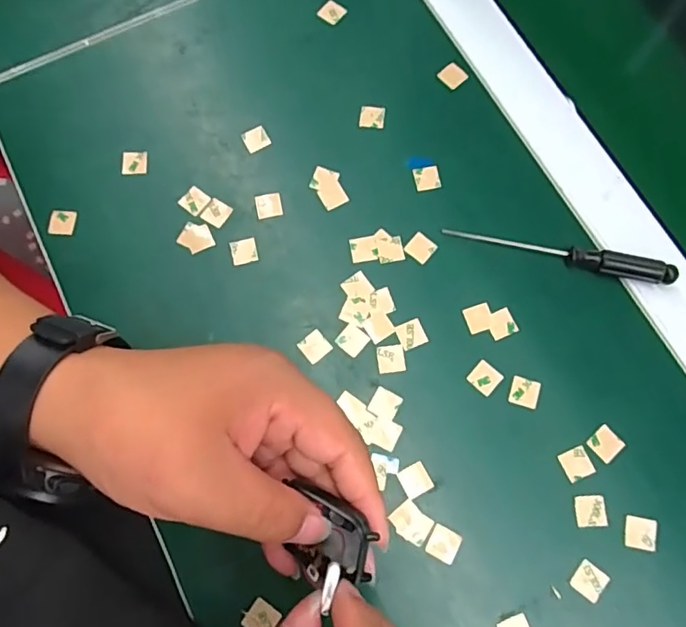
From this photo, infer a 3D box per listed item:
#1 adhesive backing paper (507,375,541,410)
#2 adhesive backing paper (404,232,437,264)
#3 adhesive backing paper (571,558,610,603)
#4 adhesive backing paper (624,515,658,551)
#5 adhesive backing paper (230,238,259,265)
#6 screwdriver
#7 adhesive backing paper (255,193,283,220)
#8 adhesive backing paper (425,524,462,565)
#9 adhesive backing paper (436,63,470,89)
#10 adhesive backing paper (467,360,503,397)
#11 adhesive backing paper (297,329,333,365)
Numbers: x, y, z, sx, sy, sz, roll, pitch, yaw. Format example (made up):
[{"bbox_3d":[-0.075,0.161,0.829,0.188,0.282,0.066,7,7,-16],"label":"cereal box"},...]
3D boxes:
[{"bbox_3d":[0.102,0.044,0.301,0.016,0.004,0.016,16,78,5],"label":"adhesive backing paper"},{"bbox_3d":[0.047,-0.040,0.323,0.015,0.004,0.015,36,78,10],"label":"adhesive backing paper"},{"bbox_3d":[0.127,0.138,0.275,0.015,0.004,0.016,37,75,9],"label":"adhesive backing paper"},{"bbox_3d":[0.157,0.115,0.280,0.016,0.004,0.016,9,75,5],"label":"adhesive backing paper"},{"bbox_3d":[-0.060,-0.037,0.324,0.015,0.004,0.015,-12,84,-2],"label":"adhesive backing paper"},{"bbox_3d":[0.126,-0.036,0.314,0.130,0.012,0.013,13,75,4],"label":"screwdriver"},{"bbox_3d":[-0.046,-0.067,0.331,0.015,0.004,0.015,-12,75,-3],"label":"adhesive backing paper"},{"bbox_3d":[0.053,0.121,0.280,0.016,0.004,0.016,28,81,11],"label":"adhesive backing paper"},{"bbox_3d":[0.073,-0.158,0.356,0.017,0.004,0.015,-43,79,-10],"label":"adhesive backing paper"},{"bbox_3d":[0.081,0.037,0.303,0.016,0.004,0.016,41,82,9],"label":"adhesive backing paper"},{"bbox_3d":[-0.016,0.019,0.309,0.016,0.004,0.016,-38,77,-10],"label":"adhesive backing paper"}]

